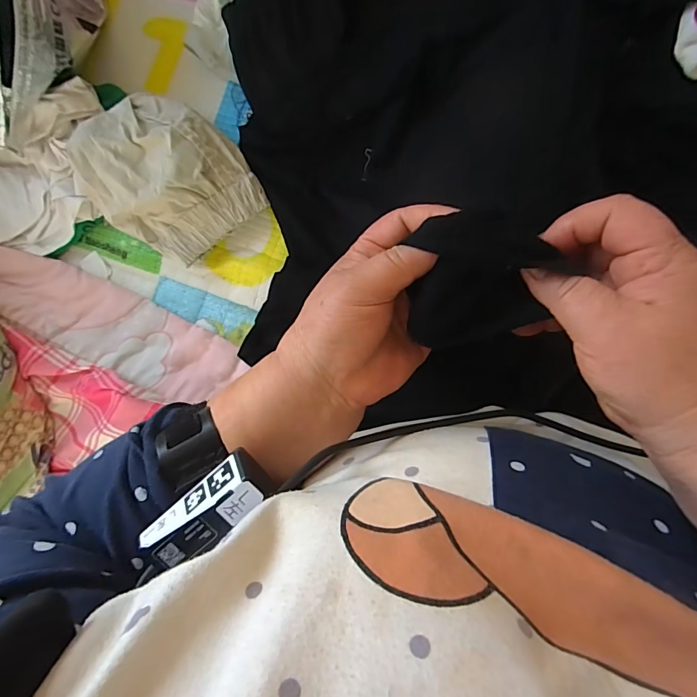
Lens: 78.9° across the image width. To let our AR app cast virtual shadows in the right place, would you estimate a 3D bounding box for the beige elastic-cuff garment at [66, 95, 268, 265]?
[{"bbox_3d":[-0.220,-0.206,0.506,0.168,0.074,0.179,-41,83,5],"label":"beige elastic-cuff garment"}]

